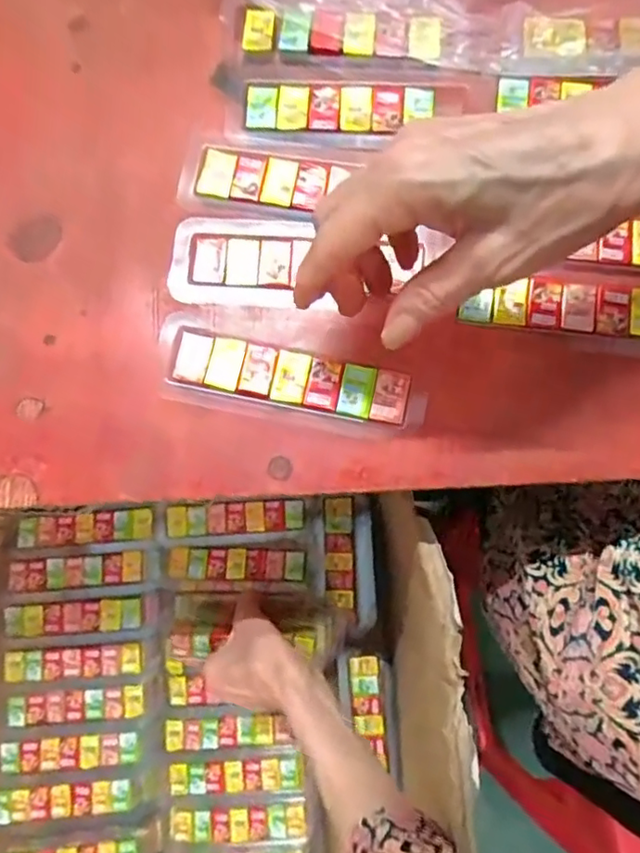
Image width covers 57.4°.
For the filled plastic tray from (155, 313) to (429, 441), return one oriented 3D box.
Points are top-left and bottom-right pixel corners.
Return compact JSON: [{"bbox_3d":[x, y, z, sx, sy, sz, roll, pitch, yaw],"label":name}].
[{"bbox_3d":[-0.016,-0.022,0.294,0.135,0.006,0.041,15,80,3],"label":"filled plastic tray"}]

